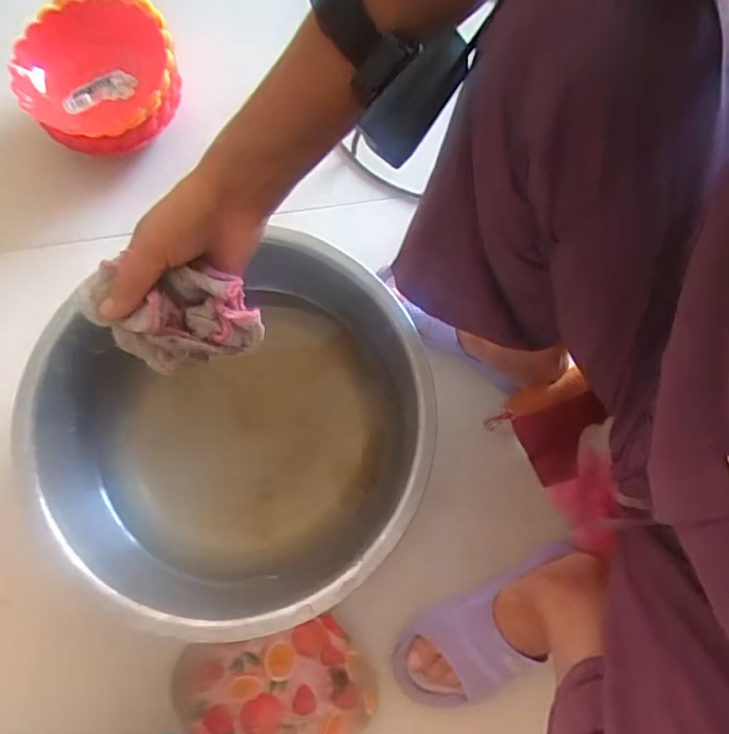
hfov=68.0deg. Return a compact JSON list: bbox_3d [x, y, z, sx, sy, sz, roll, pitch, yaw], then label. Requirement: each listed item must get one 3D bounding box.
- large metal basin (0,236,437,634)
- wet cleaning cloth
[{"bbox_3d":[-0.121,0.067,0.583,0.373,0.170,0.335,-23,79,-6],"label":"large metal basin"},{"bbox_3d":[-0.131,-0.035,0.376,0.114,0.043,0.062,-1,77,-2],"label":"wet cleaning cloth"}]

